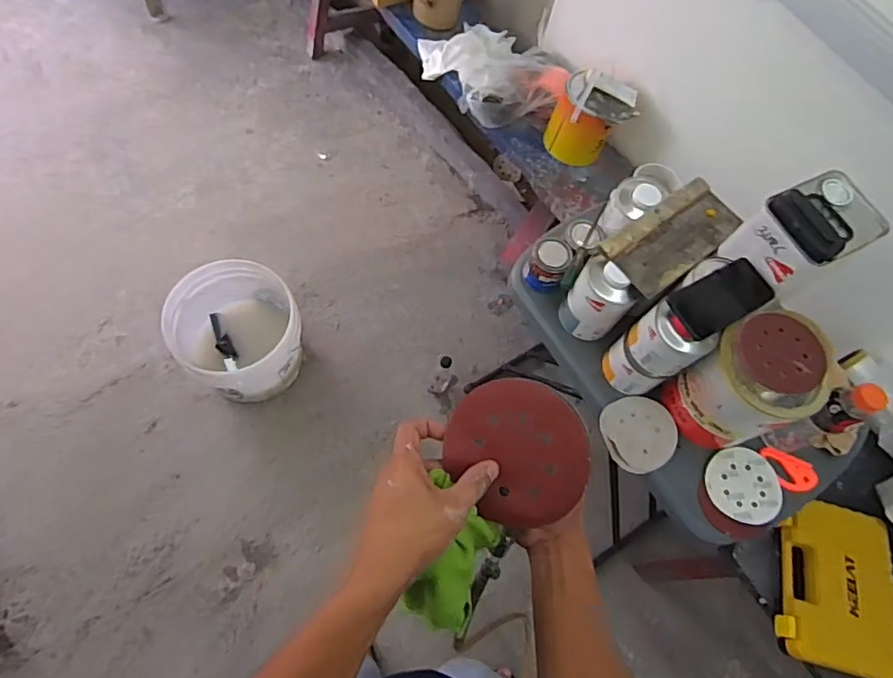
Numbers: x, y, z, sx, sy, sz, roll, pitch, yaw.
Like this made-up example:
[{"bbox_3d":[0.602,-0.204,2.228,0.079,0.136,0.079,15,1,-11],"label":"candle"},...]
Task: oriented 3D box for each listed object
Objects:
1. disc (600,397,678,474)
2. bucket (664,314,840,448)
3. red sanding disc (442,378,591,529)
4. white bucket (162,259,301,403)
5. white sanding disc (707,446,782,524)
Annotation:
[{"bbox_3d":[0.321,0.155,0.926,0.124,0.018,0.123,3,66,-6],"label":"disc"},{"bbox_3d":[0.462,0.073,0.869,0.146,0.233,0.145,3,66,-6],"label":"bucket"},{"bbox_3d":[0.058,0.091,0.455,0.110,0.009,0.117,1,92,21],"label":"red sanding disc"},{"bbox_3d":[-0.537,-0.010,1.458,0.298,0.281,0.297,3,66,-6],"label":"white bucket"},{"bbox_3d":[0.487,0.239,0.909,0.122,0.011,0.112,35,70,15],"label":"white sanding disc"}]

